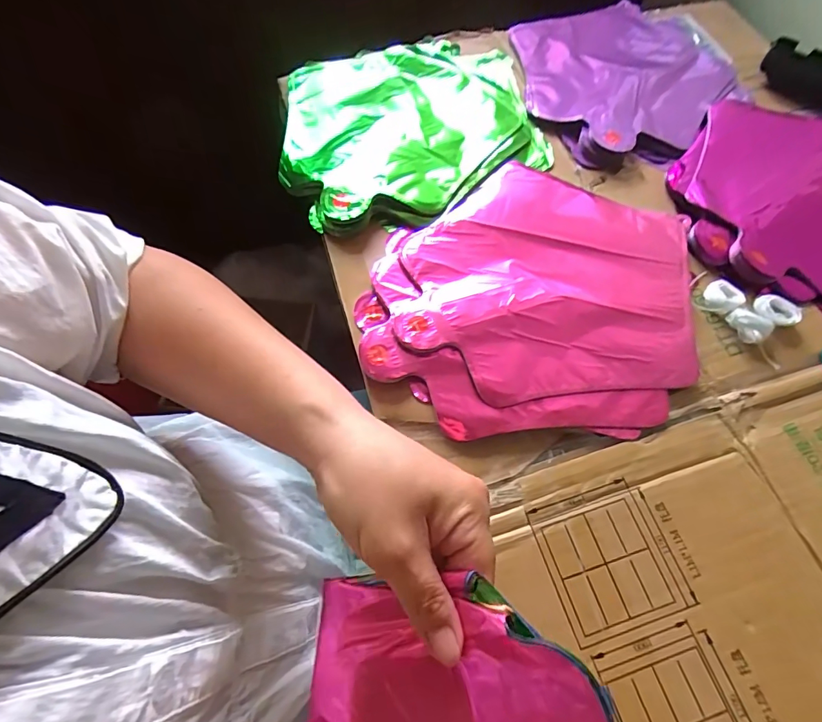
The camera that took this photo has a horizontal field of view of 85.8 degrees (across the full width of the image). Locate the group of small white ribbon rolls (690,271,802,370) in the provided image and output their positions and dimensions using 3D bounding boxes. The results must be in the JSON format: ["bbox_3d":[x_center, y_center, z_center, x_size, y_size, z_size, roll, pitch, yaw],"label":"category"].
[{"bbox_3d":[0.275,-0.046,0.361,0.082,0.014,0.054,41,69,15],"label":"group of small white ribbon rolls"}]

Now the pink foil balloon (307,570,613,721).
[{"bbox_3d":[0.013,0.142,0.191,0.133,0.018,0.080,-11,62,26],"label":"pink foil balloon"}]

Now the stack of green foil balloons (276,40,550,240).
[{"bbox_3d":[-0.001,-0.234,0.443,0.255,0.030,0.244,-17,67,-11],"label":"stack of green foil balloons"}]

